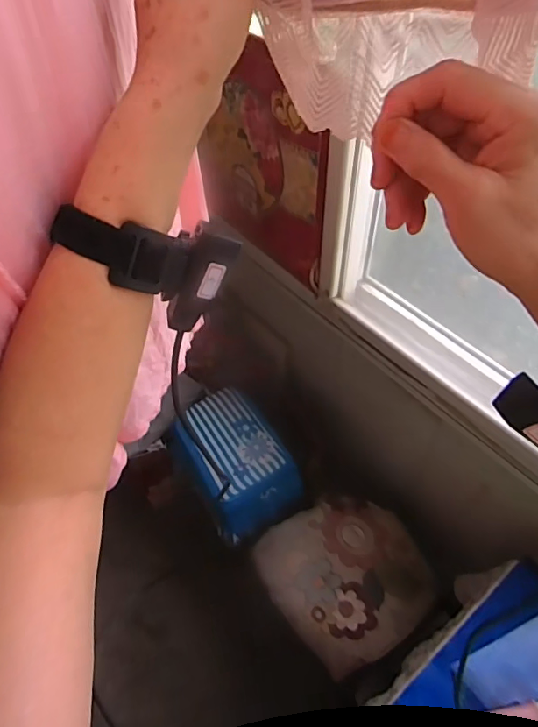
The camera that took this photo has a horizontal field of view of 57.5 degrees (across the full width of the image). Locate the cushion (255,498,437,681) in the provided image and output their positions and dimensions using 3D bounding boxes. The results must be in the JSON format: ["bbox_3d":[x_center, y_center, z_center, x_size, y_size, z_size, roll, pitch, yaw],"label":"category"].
[{"bbox_3d":[0.181,0.494,1.170,0.367,0.091,0.341,-23,56,-16],"label":"cushion"}]

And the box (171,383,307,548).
[{"bbox_3d":[-0.092,0.266,1.314,0.241,0.172,0.329,-28,57,-18],"label":"box"}]

